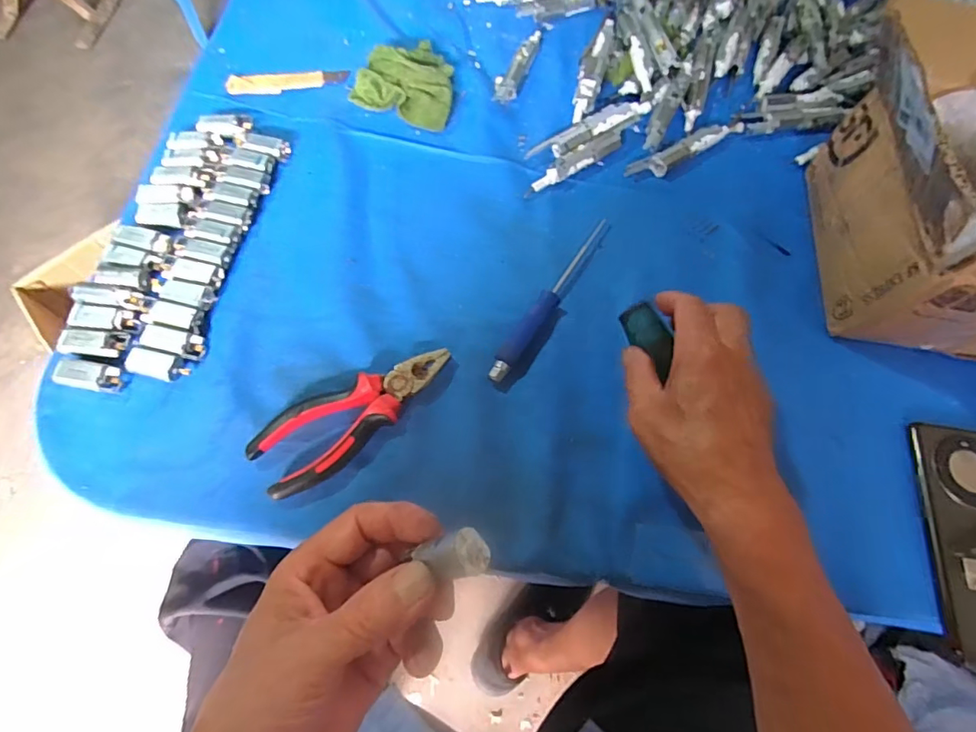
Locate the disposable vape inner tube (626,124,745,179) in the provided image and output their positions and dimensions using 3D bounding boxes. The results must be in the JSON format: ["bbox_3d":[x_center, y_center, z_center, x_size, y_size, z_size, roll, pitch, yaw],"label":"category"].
[{"bbox_3d":[0.199,-0.216,0.508,0.139,0.012,0.024,-27,72,-13],"label":"disposable vape inner tube"}]

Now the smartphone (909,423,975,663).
[{"bbox_3d":[0.362,0.126,0.378,0.073,0.010,0.164,8,68,0],"label":"smartphone"}]

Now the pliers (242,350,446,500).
[{"bbox_3d":[-0.096,0.033,0.379,0.153,0.017,0.055,-34,73,-15],"label":"pliers"}]

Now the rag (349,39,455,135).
[{"bbox_3d":[-0.077,-0.284,0.504,0.100,0.037,0.079,23,69,6],"label":"rag"}]

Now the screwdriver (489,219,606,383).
[{"bbox_3d":[0.056,-0.061,0.432,0.019,0.015,0.188,33,70,10],"label":"screwdriver"}]

